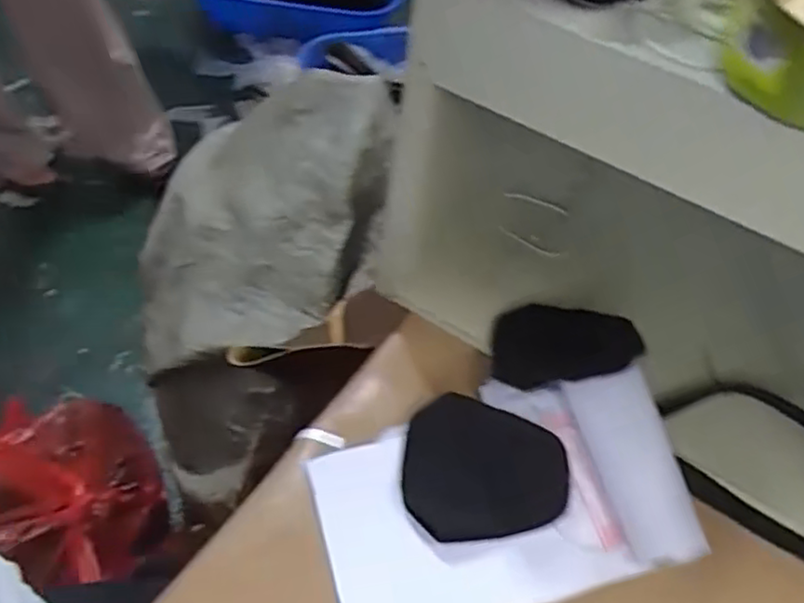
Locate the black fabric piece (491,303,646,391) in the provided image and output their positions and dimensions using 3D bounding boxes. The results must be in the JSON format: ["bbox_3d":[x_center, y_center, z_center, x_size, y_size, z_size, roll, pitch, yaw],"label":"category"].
[{"bbox_3d":[0.125,0.031,0.535,0.109,0.014,0.084,-7,35,9],"label":"black fabric piece"}]

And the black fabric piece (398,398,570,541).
[{"bbox_3d":[0.058,0.117,0.472,0.109,0.004,0.093,9,63,-1],"label":"black fabric piece"}]

